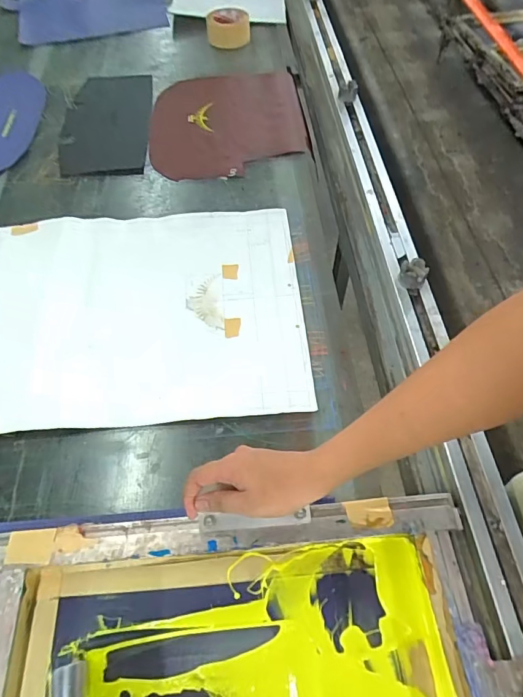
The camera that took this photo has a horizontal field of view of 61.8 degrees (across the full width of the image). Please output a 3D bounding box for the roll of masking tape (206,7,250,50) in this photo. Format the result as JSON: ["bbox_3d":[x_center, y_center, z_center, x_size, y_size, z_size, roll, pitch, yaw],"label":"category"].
[{"bbox_3d":[-0.093,-0.902,1.227,0.120,0.061,0.120,-3,61,5],"label":"roll of masking tape"}]

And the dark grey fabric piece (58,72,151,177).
[{"bbox_3d":[-0.340,-0.526,0.968,0.182,0.023,0.409,-4,56,-2],"label":"dark grey fabric piece"}]

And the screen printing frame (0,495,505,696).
[{"bbox_3d":[-0.026,0.343,0.386,0.481,0.034,0.367,-5,56,-2],"label":"screen printing frame"}]

